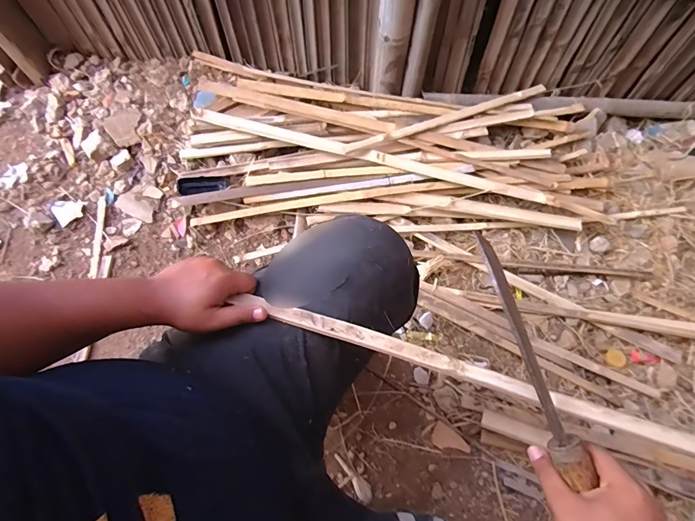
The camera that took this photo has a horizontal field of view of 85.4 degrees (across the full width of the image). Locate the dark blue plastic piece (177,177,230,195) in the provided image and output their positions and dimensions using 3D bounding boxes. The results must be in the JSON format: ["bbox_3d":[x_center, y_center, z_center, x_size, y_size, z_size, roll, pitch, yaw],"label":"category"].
[{"bbox_3d":[-0.350,-0.185,0.910,0.114,0.019,0.040,-7,68,-7],"label":"dark blue plastic piece"}]

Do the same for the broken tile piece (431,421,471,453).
[{"bbox_3d":[0.209,0.370,0.765,0.077,0.004,0.045,34,73,13],"label":"broken tile piece"}]

